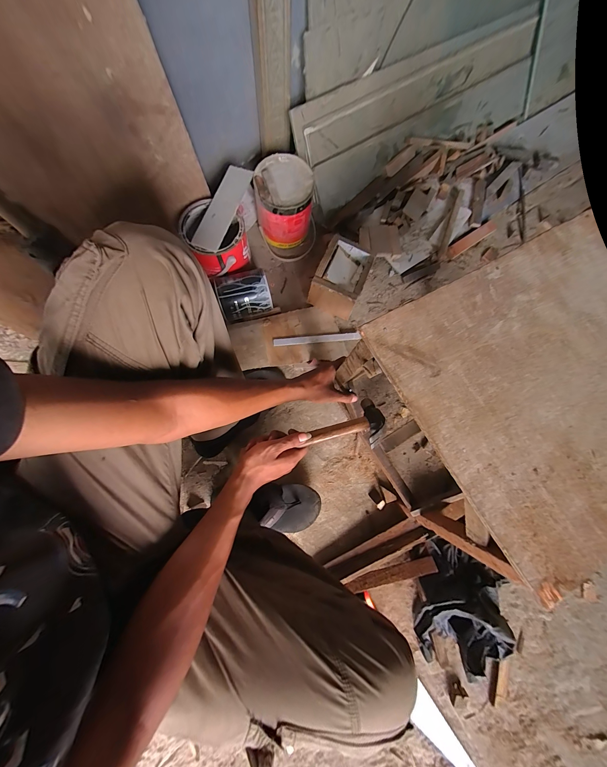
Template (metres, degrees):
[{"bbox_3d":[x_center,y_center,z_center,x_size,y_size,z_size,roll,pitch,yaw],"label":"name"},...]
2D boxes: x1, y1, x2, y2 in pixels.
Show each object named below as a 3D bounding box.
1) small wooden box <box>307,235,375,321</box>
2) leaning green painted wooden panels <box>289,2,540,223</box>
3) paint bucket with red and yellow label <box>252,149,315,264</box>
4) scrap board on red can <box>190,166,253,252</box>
[{"bbox_3d":[0.102,-0.283,0.751,0.121,0.109,0.168,24,79,4],"label":"small wooden box"},{"bbox_3d":[0.356,-0.810,0.819,0.857,0.241,0.050,-35,43,-9],"label":"leaning green painted wooden panels"},{"bbox_3d":[-0.048,-0.468,0.760,0.153,0.160,0.183,-10,79,-3],"label":"paint bucket with red and yellow label"},{"bbox_3d":[-0.192,-0.417,0.663,0.061,0.014,0.228,22,82,-7],"label":"scrap board on red can"}]

